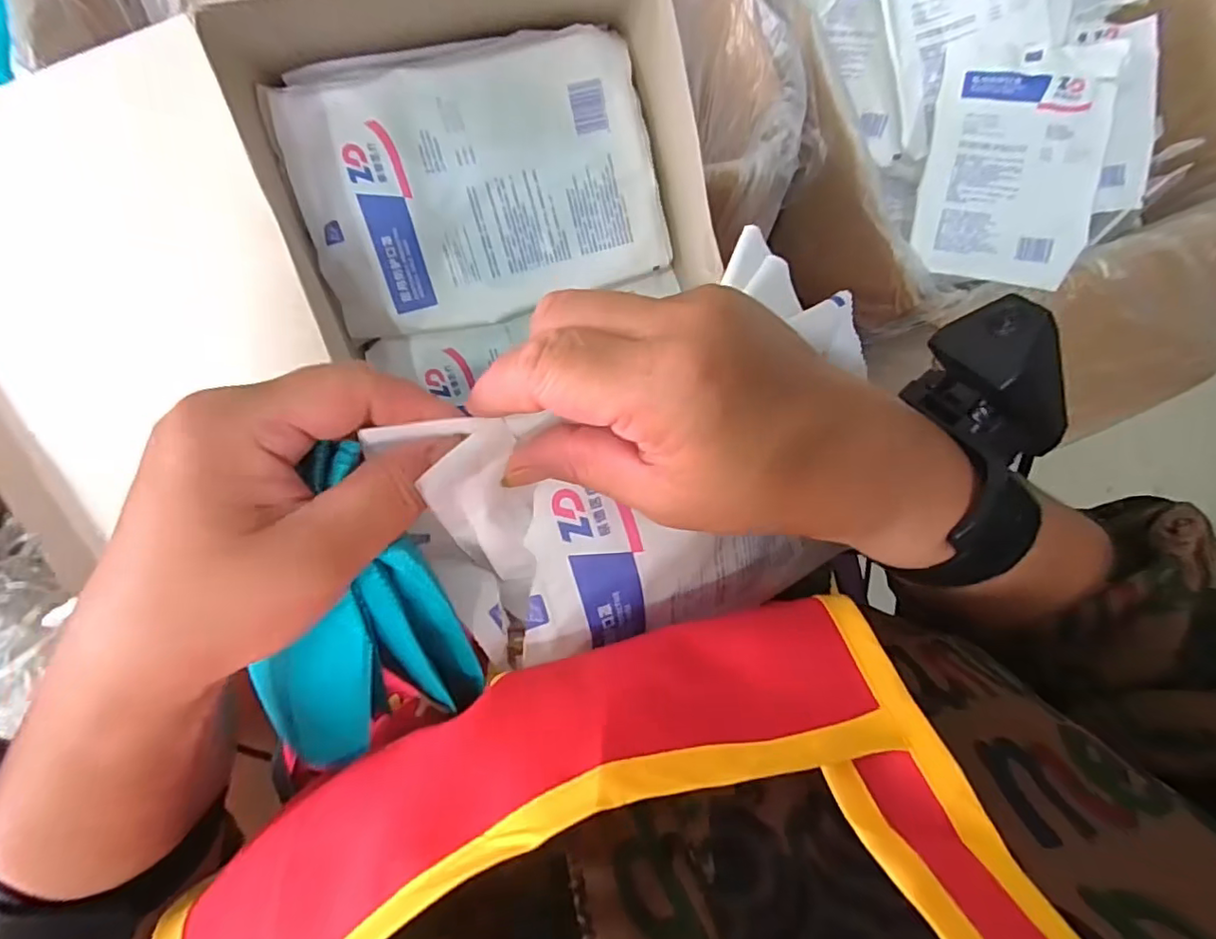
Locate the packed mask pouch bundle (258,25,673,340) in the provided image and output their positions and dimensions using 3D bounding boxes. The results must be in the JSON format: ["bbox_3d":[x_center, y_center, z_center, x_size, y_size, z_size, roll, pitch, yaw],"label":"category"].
[{"bbox_3d":[-0.070,-0.163,0.341,0.196,0.050,0.137,-14,110,-11],"label":"packed mask pouch bundle"}]

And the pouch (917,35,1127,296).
[{"bbox_3d":[0.329,-0.253,0.474,0.125,0.019,0.192,10,93,12],"label":"pouch"}]

